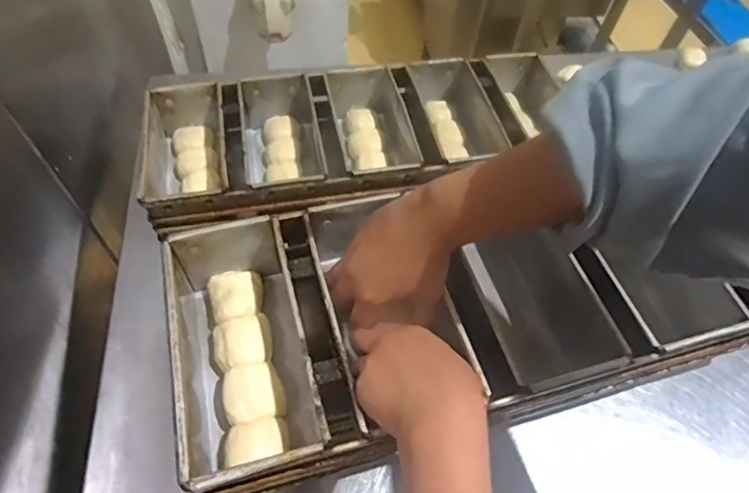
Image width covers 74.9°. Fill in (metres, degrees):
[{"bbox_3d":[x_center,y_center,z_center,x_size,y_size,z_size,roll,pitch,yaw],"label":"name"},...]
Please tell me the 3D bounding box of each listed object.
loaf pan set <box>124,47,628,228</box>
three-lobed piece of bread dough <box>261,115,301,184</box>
[{"bbox_3d":[-0.001,-0.163,0.718,0.604,0.096,0.235,-11,56,-11],"label":"loaf pan set"},{"bbox_3d":[-0.140,-0.141,0.730,0.057,0.032,0.129,-3,55,-6],"label":"three-lobed piece of bread dough"}]

